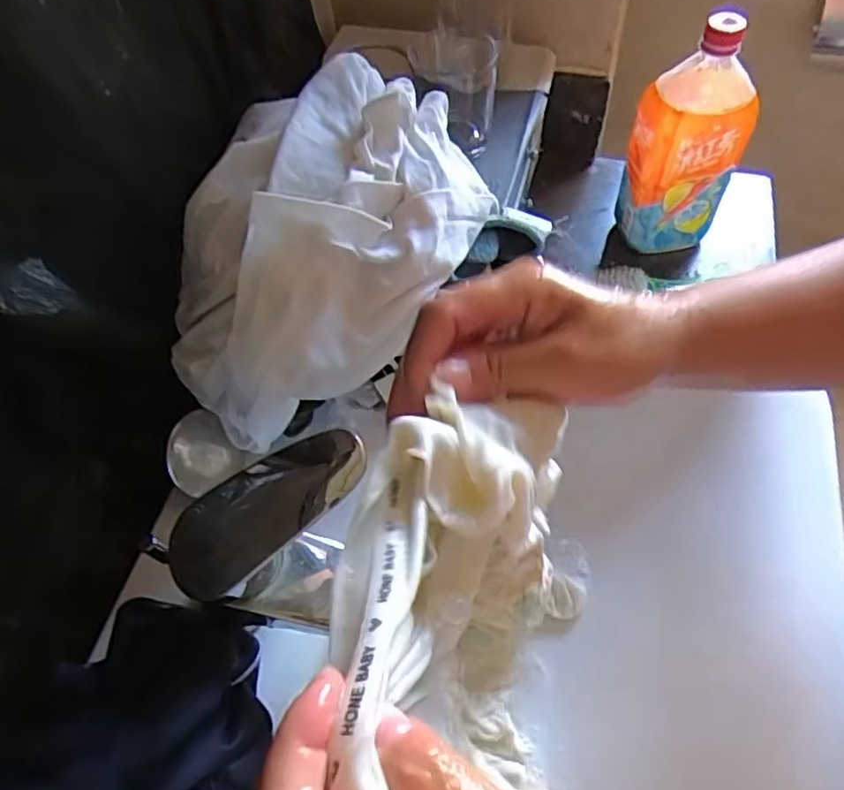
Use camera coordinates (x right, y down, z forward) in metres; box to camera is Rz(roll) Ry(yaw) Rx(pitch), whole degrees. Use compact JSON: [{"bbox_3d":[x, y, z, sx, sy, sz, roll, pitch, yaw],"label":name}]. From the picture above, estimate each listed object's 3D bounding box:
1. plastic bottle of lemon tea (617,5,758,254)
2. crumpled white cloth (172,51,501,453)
[{"bbox_3d":[0.246,-0.236,0.608,0.093,0.210,0.068,-10,57,-2],"label":"plastic bottle of lemon tea"},{"bbox_3d":[-0.052,-0.092,0.409,0.128,0.121,0.238,33,65,22],"label":"crumpled white cloth"}]

